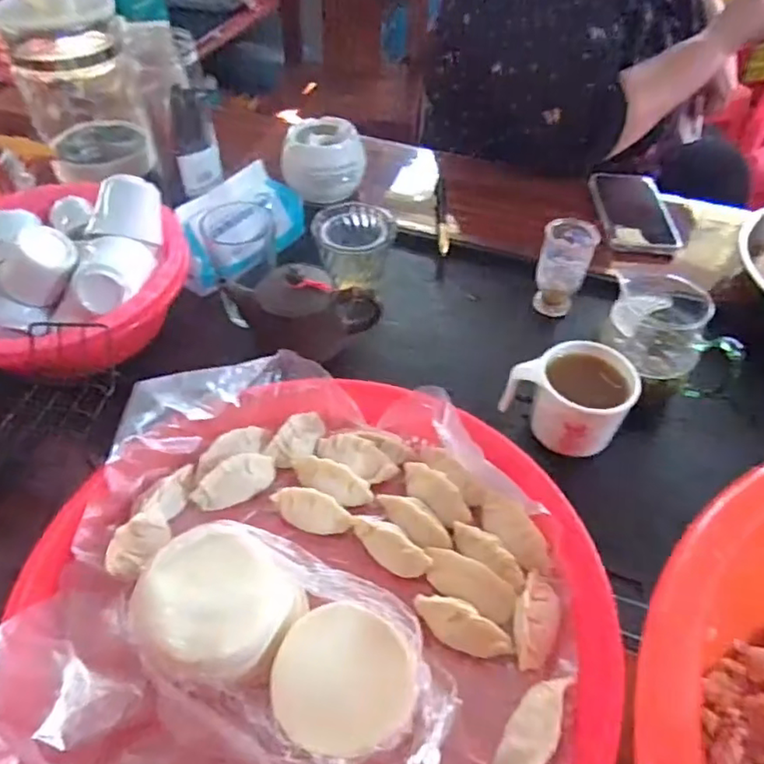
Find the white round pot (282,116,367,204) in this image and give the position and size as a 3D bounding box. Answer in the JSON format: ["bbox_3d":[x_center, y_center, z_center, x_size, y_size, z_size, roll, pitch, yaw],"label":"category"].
[{"bbox_3d":[-0.067,-0.268,0.741,0.087,0.069,0.081,1,48,-1],"label":"white round pot"}]

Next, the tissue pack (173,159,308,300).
[{"bbox_3d":[-0.159,-0.165,0.662,0.089,0.061,0.168,18,50,14],"label":"tissue pack"}]

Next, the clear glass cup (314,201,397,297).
[{"bbox_3d":[-0.027,-0.135,0.637,0.079,0.074,0.078,-4,49,-5],"label":"clear glass cup"}]

